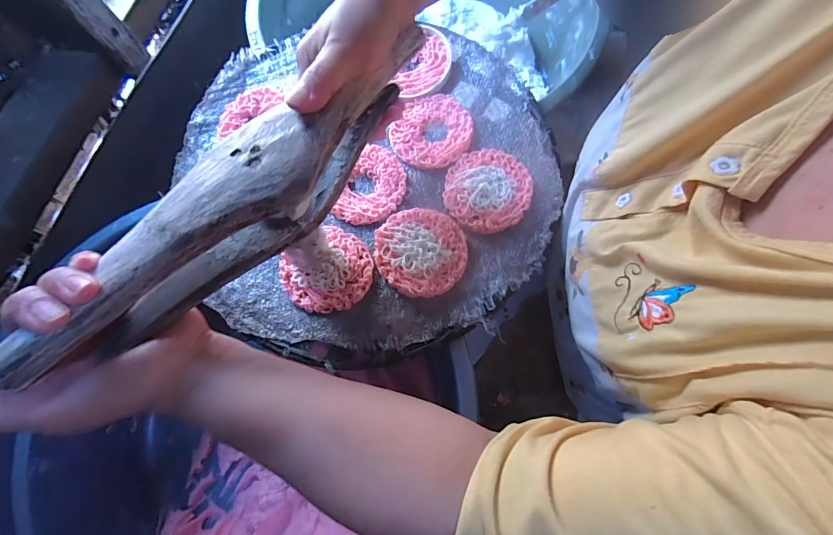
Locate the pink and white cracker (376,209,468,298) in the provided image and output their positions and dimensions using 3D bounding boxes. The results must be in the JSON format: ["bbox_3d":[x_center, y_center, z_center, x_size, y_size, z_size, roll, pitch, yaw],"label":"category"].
[{"bbox_3d":[0.004,-0.016,0.339,0.076,0.006,0.078,-12,72,-2],"label":"pink and white cracker"}]

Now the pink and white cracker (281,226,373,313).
[{"bbox_3d":[-0.076,0.002,0.334,0.075,0.011,0.072,-1,72,2],"label":"pink and white cracker"}]

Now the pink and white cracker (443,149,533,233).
[{"bbox_3d":[0.064,-0.070,0.354,0.075,0.011,0.077,-1,72,2],"label":"pink and white cracker"}]

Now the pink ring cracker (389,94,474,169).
[{"bbox_3d":[0.016,-0.135,0.378,0.074,0.007,0.081,-1,72,2],"label":"pink ring cracker"}]

